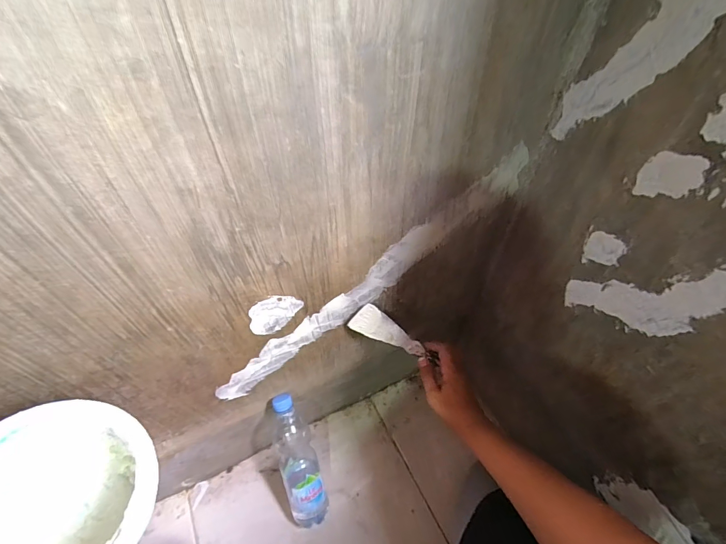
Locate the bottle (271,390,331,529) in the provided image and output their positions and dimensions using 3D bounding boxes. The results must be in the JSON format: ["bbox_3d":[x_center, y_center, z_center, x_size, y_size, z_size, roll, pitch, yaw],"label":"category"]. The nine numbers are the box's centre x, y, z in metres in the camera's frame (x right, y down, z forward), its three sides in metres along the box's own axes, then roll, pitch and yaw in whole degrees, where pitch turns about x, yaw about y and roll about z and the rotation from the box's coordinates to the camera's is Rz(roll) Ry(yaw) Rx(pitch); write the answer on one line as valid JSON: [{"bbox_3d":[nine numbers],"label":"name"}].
[{"bbox_3d":[-0.117,0.335,0.655,0.064,0.055,0.244,-14,93,-13],"label":"bottle"}]

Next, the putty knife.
[{"bbox_3d":[0.055,0.100,0.575,0.154,0.048,0.017,31,23,-16],"label":"putty knife"}]

